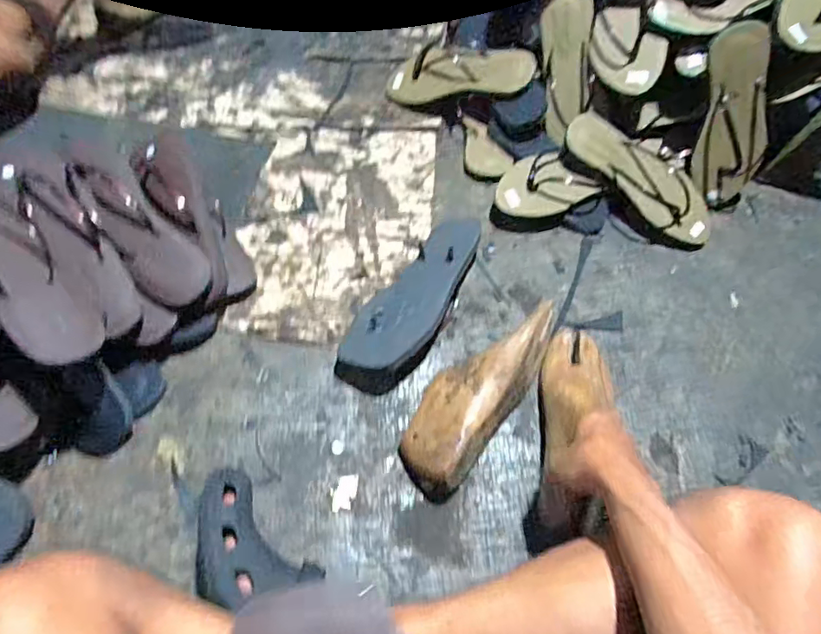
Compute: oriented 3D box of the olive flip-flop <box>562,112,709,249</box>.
[{"bbox_3d":[0.327,-0.197,0.773,0.242,0.045,0.088,45,90,3],"label":"olive flip-flop"}]

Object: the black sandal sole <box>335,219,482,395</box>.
[{"bbox_3d":[0.009,-0.035,0.681,0.099,0.050,0.283,24,62,10],"label":"black sandal sole"}]

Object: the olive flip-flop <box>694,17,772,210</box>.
[{"bbox_3d":[0.441,-0.266,0.746,0.078,0.243,0.050,-19,30,-13],"label":"olive flip-flop"}]

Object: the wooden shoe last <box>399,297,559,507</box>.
[{"bbox_3d":[0.078,0.078,0.615,0.090,0.074,0.249,35,65,16],"label":"wooden shoe last"}]

